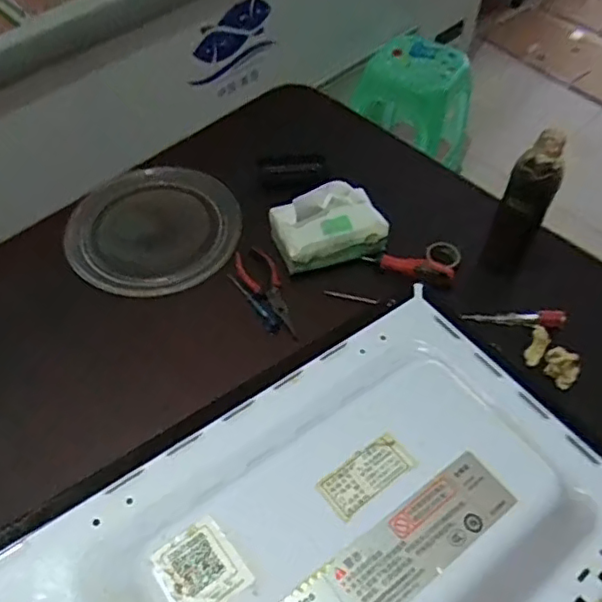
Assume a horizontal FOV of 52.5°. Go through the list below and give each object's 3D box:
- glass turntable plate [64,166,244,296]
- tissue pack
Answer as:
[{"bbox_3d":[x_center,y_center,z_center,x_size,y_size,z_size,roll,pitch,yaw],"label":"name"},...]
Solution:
[{"bbox_3d":[-0.209,-0.114,0.890,0.237,0.029,0.223,-3,54,-4],"label":"glass turntable plate"},{"bbox_3d":[0.040,-0.099,0.820,0.143,0.083,0.087,-14,55,-11],"label":"tissue pack"}]

